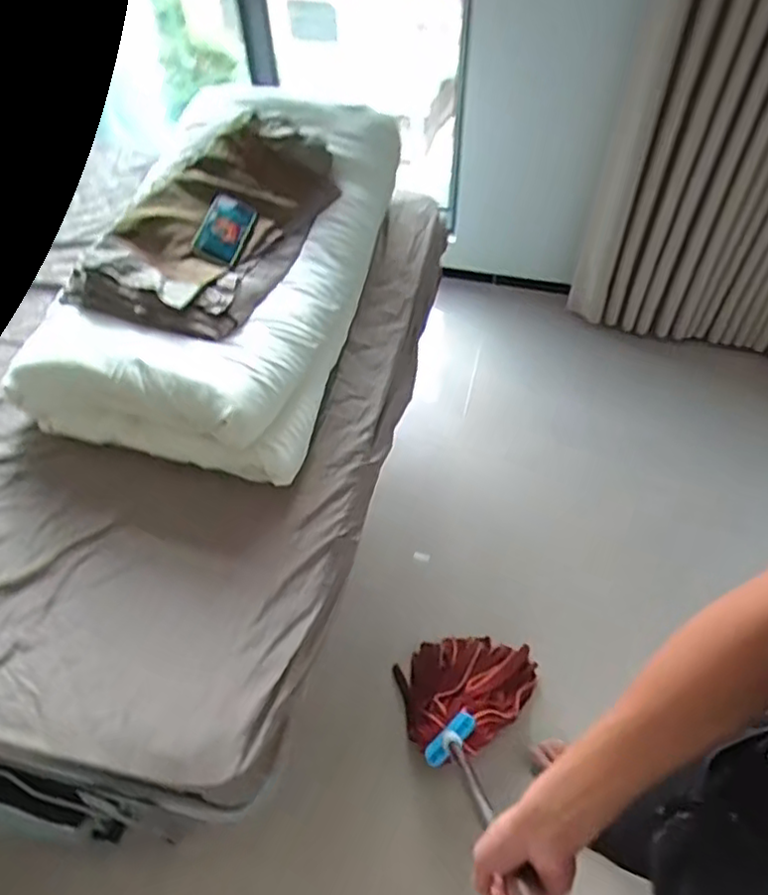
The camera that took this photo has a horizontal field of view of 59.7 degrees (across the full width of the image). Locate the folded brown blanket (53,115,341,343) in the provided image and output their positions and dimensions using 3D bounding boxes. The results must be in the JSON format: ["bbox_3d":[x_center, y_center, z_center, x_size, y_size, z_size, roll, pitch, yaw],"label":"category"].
[{"bbox_3d":[-0.295,-0.411,1.223,0.274,0.135,0.535,19,56,15],"label":"folded brown blanket"}]

